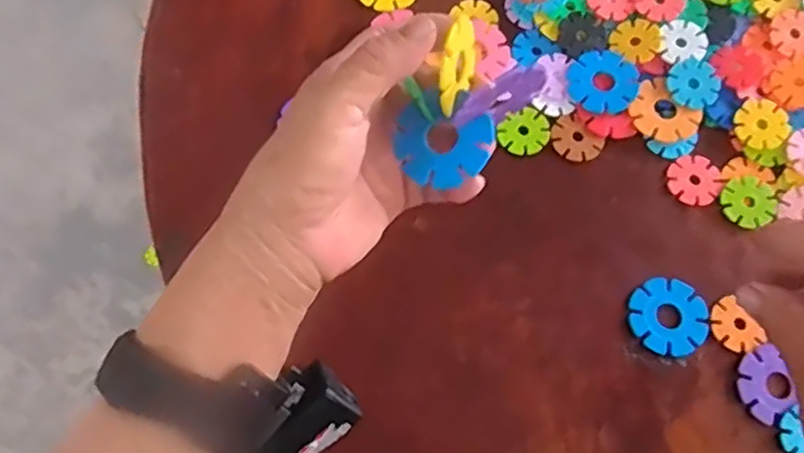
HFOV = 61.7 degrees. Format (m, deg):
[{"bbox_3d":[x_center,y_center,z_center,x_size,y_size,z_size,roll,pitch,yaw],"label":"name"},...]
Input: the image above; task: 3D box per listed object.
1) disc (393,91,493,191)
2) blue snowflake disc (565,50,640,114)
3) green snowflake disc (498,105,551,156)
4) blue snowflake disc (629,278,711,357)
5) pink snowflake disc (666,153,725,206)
[{"bbox_3d":[0.017,-0.038,0.289,0.041,0.004,0.038,1,93,15],"label":"disc"},{"bbox_3d":[0.125,-0.090,0.419,0.042,0.004,0.042,38,75,11],"label":"blue snowflake disc"},{"bbox_3d":[0.076,-0.059,0.414,0.029,0.004,0.033,37,75,11],"label":"green snowflake disc"},{"bbox_3d":[0.150,0.050,0.378,0.042,0.004,0.042,0,72,0],"label":"blue snowflake disc"},{"bbox_3d":[0.176,-0.029,0.403,0.031,0.004,0.032,0,72,0],"label":"pink snowflake disc"}]

